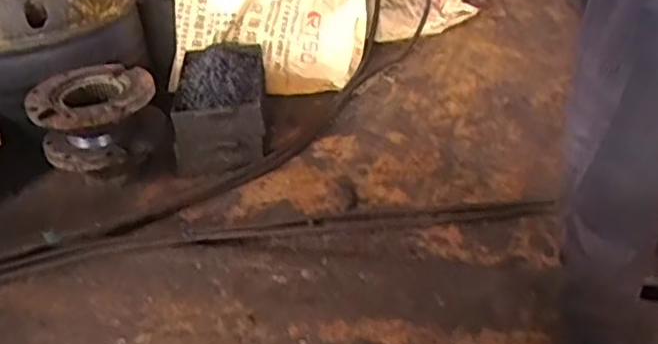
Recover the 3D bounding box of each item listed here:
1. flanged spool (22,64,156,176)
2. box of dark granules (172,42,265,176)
[{"bbox_3d":[-0.560,-0.138,1.583,0.278,0.152,0.269,-4,33,2],"label":"flanged spool"},{"bbox_3d":[-0.282,-0.200,1.723,0.224,0.219,0.418,-7,34,-3],"label":"box of dark granules"}]

